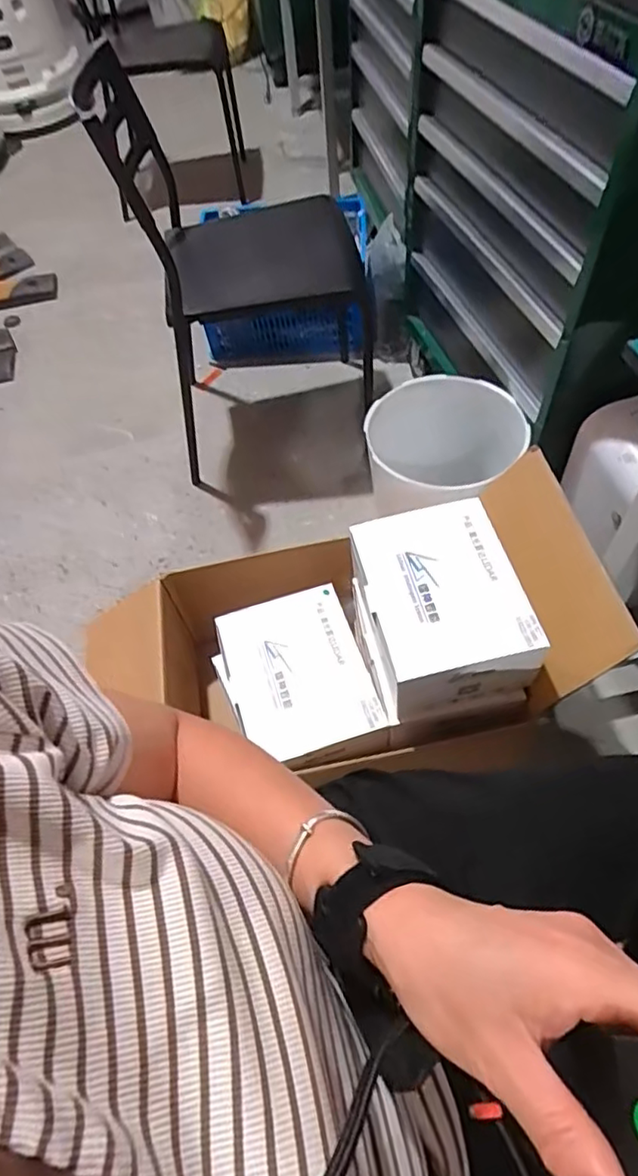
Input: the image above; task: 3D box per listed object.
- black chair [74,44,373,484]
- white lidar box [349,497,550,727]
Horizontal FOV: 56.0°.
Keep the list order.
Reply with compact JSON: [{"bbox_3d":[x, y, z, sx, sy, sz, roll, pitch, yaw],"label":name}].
[{"bbox_3d":[-0.146,-0.744,1.382,0.501,0.743,0.579,-12,57,-3],"label":"black chair"},{"bbox_3d":[0.175,0.032,0.892,0.208,0.160,0.262,-11,57,-2],"label":"white lidar box"}]

